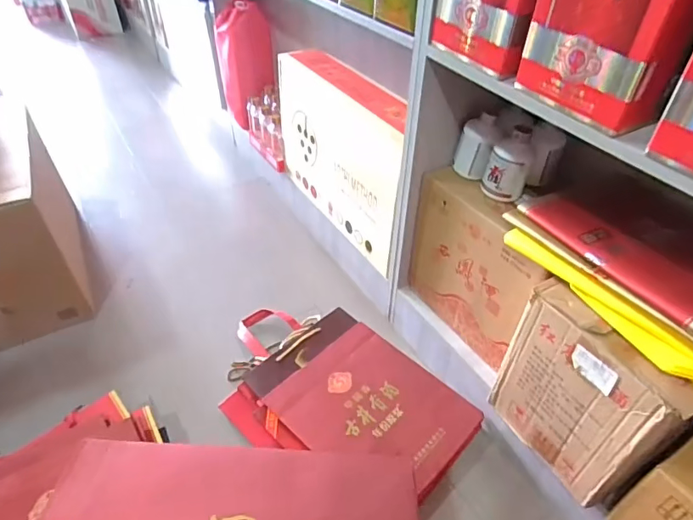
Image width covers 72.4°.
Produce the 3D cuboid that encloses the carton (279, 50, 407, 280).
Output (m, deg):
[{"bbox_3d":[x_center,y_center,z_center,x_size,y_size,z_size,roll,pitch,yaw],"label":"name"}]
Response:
[{"bbox_3d":[0.007,-0.250,1.108,0.125,0.330,0.486,-23,47,-23],"label":"carton"}]

